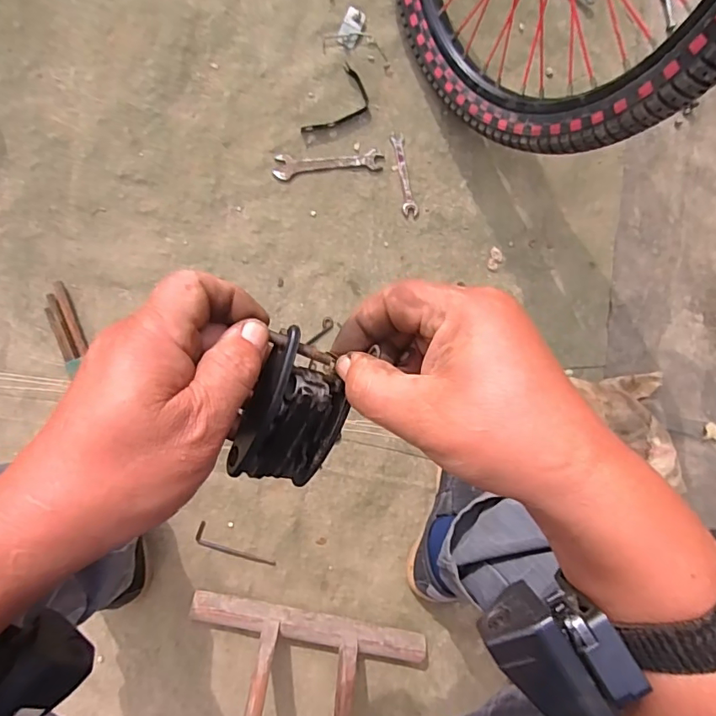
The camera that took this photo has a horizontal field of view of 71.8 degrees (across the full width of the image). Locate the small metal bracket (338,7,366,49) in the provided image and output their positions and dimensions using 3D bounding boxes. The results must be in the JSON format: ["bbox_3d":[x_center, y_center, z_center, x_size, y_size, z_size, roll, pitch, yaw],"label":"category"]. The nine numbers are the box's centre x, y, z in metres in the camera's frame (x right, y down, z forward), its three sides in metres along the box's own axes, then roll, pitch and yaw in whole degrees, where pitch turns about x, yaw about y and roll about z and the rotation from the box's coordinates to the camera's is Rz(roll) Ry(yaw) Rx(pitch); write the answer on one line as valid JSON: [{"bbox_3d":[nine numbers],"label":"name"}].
[{"bbox_3d":[-0.008,-0.456,0.683,0.027,0.008,0.051,21,87,-9],"label":"small metal bracket"}]

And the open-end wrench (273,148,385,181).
[{"bbox_3d":[-0.040,-0.269,0.684,0.150,0.004,0.032,-8,92,-10],"label":"open-end wrench"}]

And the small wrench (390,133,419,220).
[{"bbox_3d":[0.067,-0.260,0.704,0.023,0.004,0.118,-11,92,-10],"label":"small wrench"}]

